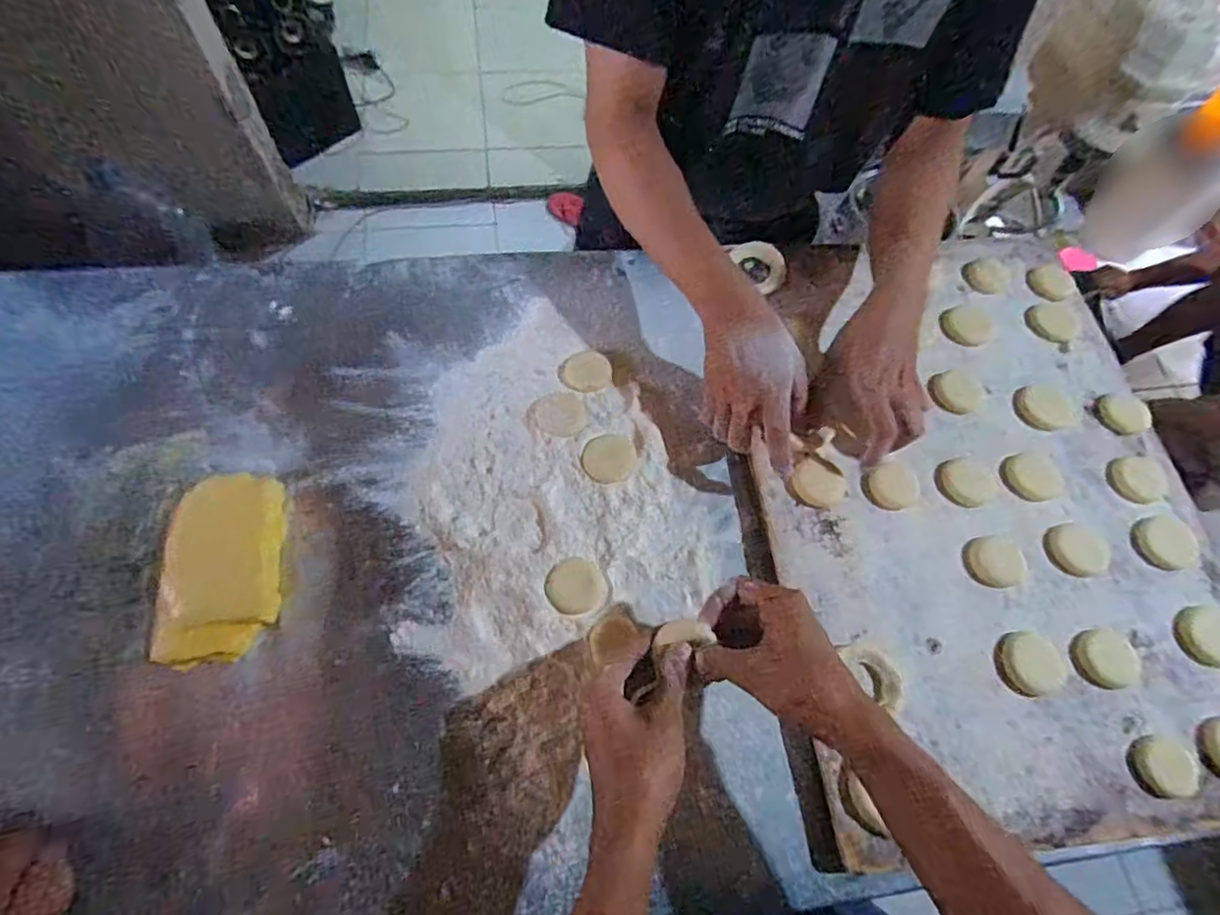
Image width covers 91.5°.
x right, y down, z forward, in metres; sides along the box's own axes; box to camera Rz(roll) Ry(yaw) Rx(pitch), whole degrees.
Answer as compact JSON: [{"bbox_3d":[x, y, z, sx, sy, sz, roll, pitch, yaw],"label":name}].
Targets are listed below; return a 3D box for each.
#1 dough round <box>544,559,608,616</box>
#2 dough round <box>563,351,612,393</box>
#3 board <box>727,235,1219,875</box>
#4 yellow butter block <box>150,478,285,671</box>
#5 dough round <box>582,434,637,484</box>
[{"bbox_3d":[-0.028,0.108,0.501,0.050,0.010,0.046,1,65,-2],"label":"dough round"},{"bbox_3d":[-0.022,-0.088,0.606,0.049,0.006,0.044,-19,68,-11],"label":"dough round"},{"bbox_3d":[0.336,0.027,0.551,0.414,0.024,0.557,-4,66,-4],"label":"board"},{"bbox_3d":[-0.319,0.087,0.484,0.088,0.035,0.147,-5,66,-7],"label":"yellow butter block"},{"bbox_3d":[0.000,0.001,0.560,0.050,0.008,0.045,-14,67,-8],"label":"dough round"}]

